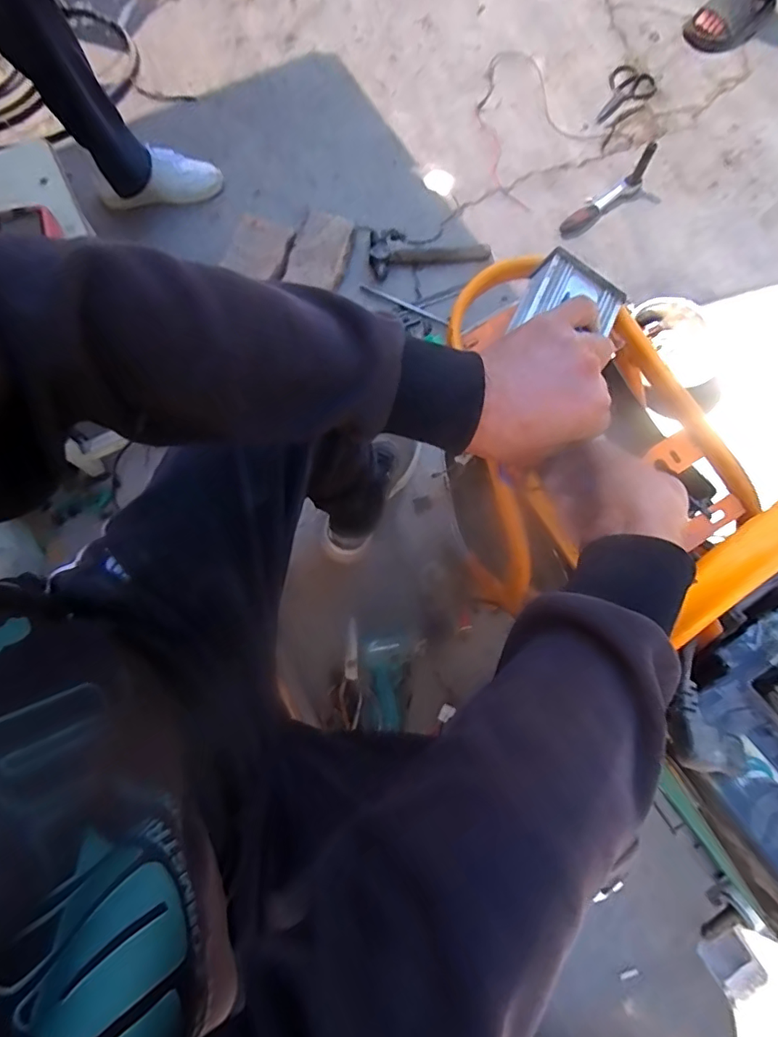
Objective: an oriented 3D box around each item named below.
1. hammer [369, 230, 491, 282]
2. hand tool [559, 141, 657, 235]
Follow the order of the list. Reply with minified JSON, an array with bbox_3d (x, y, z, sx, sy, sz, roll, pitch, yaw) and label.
[{"bbox_3d":[0.078,-0.586,1.119,0.255,0.030,0.119,-17,74,-6],"label":"hammer"},{"bbox_3d":[0.474,-0.705,1.138,0.249,0.081,0.047,-40,78,-11],"label":"hand tool"}]

